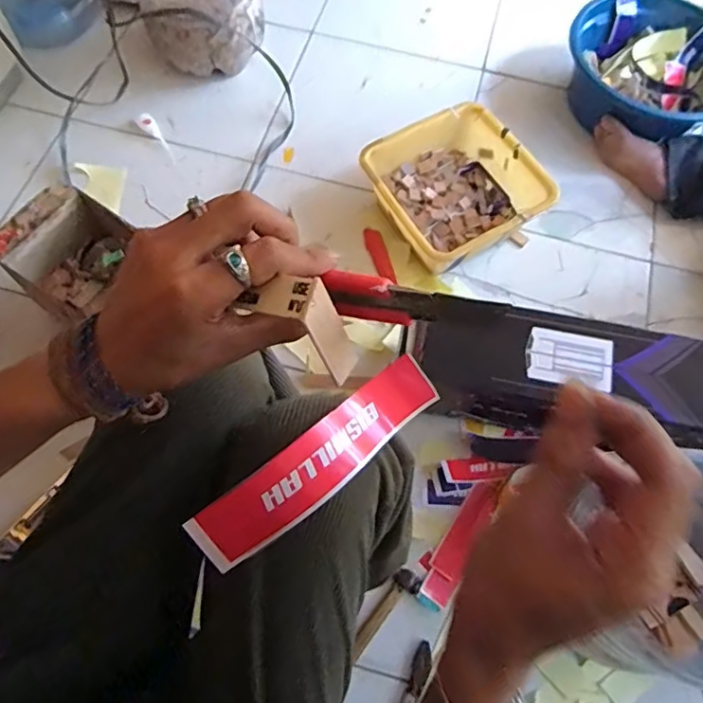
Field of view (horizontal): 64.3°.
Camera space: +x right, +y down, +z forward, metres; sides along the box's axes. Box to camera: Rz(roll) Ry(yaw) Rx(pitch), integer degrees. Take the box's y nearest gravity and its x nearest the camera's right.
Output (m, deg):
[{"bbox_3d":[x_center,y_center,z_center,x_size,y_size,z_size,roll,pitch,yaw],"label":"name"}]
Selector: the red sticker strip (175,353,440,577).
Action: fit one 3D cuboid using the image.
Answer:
[{"bbox_3d":[-0.018,0.073,0.386,0.195,0.039,0.045,-37,74,-16],"label":"red sticker strip"}]

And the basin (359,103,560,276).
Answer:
[{"bbox_3d":[0.186,-0.296,1.034,0.273,0.103,0.275,-26,71,-13],"label":"basin"}]

